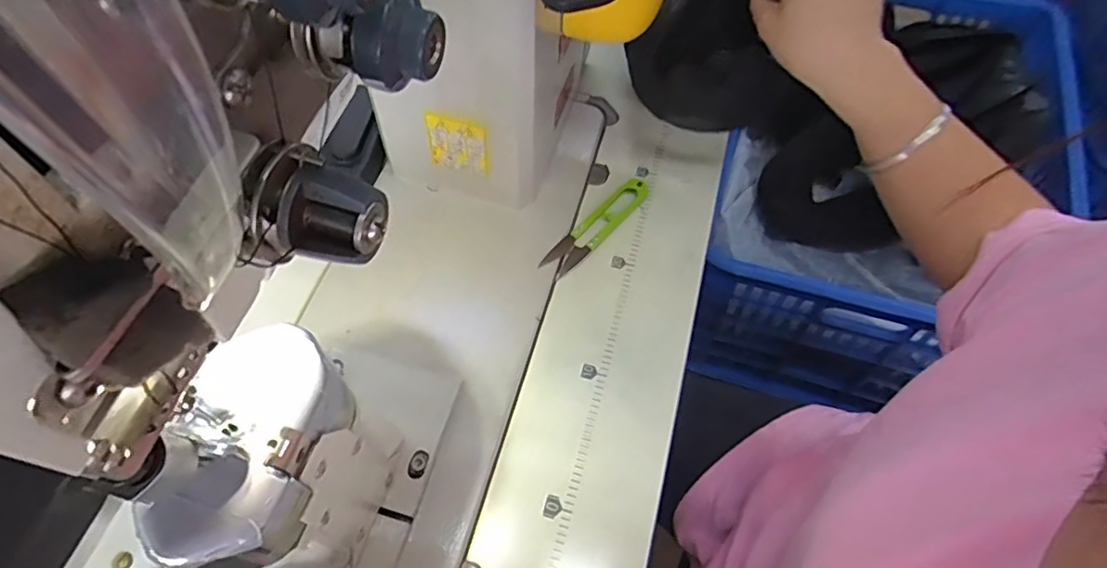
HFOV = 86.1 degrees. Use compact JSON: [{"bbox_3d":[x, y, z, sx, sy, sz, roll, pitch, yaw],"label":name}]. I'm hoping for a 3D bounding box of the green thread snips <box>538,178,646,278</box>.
[{"bbox_3d":[0.037,-0.052,0.507,0.028,0.013,0.114,38,69,23],"label":"green thread snips"}]

